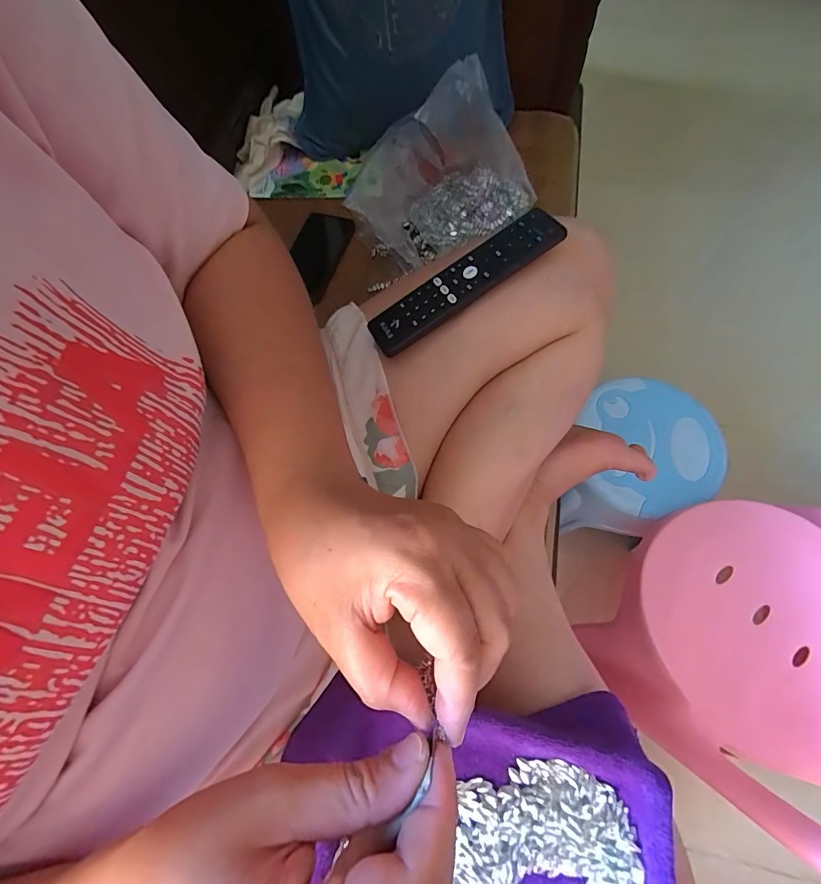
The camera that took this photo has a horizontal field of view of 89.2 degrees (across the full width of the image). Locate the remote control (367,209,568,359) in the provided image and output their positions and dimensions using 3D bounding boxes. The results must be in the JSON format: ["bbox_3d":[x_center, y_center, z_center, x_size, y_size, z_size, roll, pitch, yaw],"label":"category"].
[{"bbox_3d":[0.043,-0.127,0.336,0.165,0.018,0.040,-33,70,6],"label":"remote control"}]

